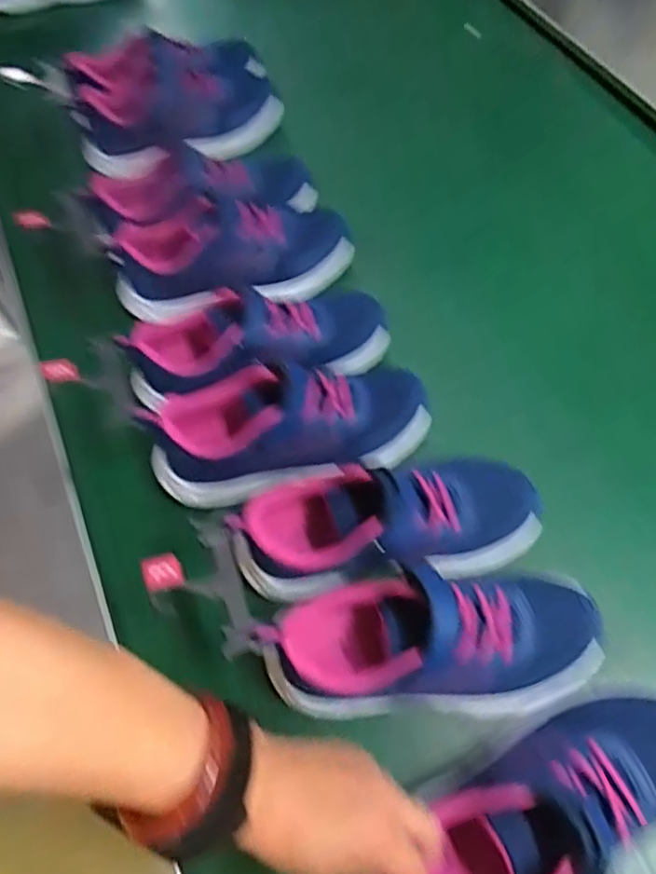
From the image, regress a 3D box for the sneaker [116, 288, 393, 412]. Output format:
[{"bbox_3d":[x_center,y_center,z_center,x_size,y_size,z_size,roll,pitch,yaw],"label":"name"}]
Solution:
[{"bbox_3d":[-0.059,-0.090,0.561,0.233,0.078,0.090,-21,62,-9],"label":"sneaker"}]

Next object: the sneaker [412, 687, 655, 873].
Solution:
[{"bbox_3d":[0.134,0.230,0.382,0.231,0.087,0.088,-25,62,-19],"label":"sneaker"}]

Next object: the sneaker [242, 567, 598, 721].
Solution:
[{"bbox_3d":[0.074,0.145,0.437,0.238,0.079,0.087,-2,61,2],"label":"sneaker"}]

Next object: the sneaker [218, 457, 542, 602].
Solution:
[{"bbox_3d":[0.047,0.061,0.475,0.231,0.094,0.078,-10,61,-3],"label":"sneaker"}]

